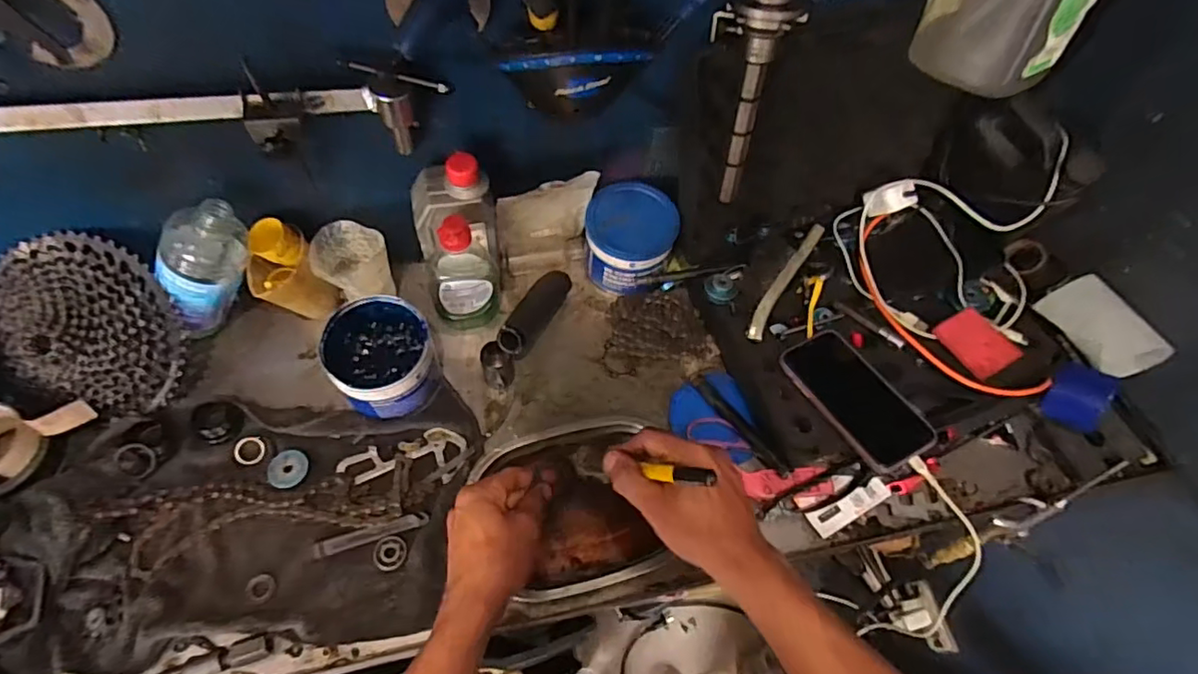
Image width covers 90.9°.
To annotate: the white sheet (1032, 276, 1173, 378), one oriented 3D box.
[{"bbox_3d":[0.537,-0.012,0.628,0.062,0.038,0.111,-18,64,-13],"label":"white sheet"}]

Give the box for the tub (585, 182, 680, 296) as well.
[{"bbox_3d":[0.037,-0.112,0.688,0.100,0.084,0.094,2,61,-3],"label":"tub"}]

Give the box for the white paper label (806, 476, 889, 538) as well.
[{"bbox_3d":[0.251,0.169,0.590,0.088,0.007,0.026,-24,71,-10],"label":"white paper label"}]

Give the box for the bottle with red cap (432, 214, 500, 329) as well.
[{"bbox_3d":[-0.146,-0.067,0.626,0.070,0.161,0.048,-6,62,-7],"label":"bottle with red cap"}]

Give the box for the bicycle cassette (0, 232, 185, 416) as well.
[{"bbox_3d":[-0.502,-0.011,0.562,0.195,0.046,0.164,26,96,-6],"label":"bicycle cassette"}]

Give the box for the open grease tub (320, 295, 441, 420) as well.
[{"bbox_3d":[-0.221,0.019,0.601,0.098,0.085,0.112,-31,68,-19],"label":"open grease tub"}]

